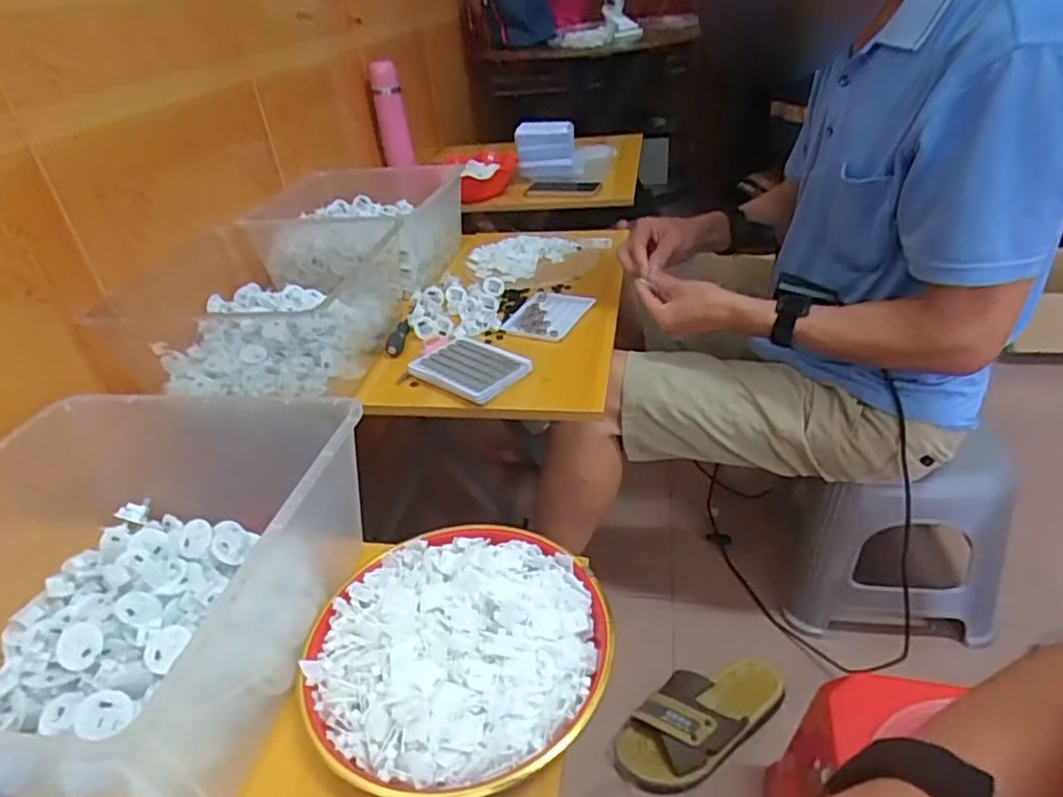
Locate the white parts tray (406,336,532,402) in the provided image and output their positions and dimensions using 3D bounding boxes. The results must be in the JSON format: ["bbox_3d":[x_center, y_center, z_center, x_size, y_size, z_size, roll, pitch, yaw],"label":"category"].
[{"bbox_3d":[-0.073,-0.042,0.808,0.137,0.013,0.103,20,42,32],"label":"white parts tray"}]

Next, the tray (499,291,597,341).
[{"bbox_3d":[0.026,-0.128,0.945,0.095,0.012,0.142,12,37,23],"label":"tray"}]

